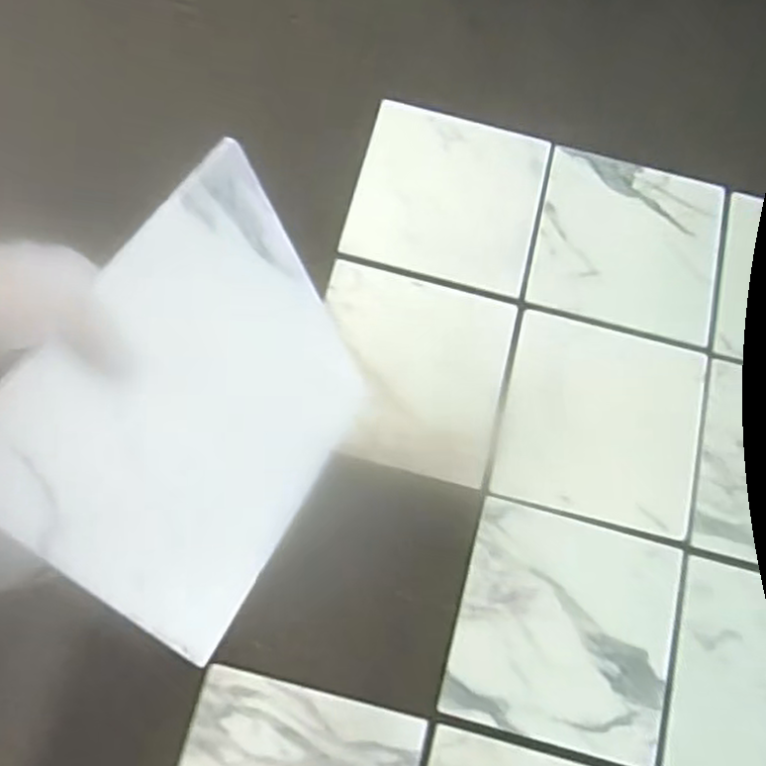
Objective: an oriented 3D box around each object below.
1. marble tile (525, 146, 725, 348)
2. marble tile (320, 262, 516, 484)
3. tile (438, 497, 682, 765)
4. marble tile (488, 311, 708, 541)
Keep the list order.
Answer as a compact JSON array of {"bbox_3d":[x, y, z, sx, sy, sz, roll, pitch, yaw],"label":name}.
[{"bbox_3d":[0.394,-0.224,1.139,0.287,0.015,0.280,15,75,6],"label":"marble tile"},{"bbox_3d":[0.037,-0.019,1.082,0.288,0.017,0.295,13,75,5],"label":"marble tile"},{"bbox_3d":[0.253,0.345,0.988,0.293,0.014,0.295,13,75,5],"label":"tile"},{"bbox_3d":[0.327,0.058,1.060,0.281,0.012,0.293,13,75,5],"label":"marble tile"}]

